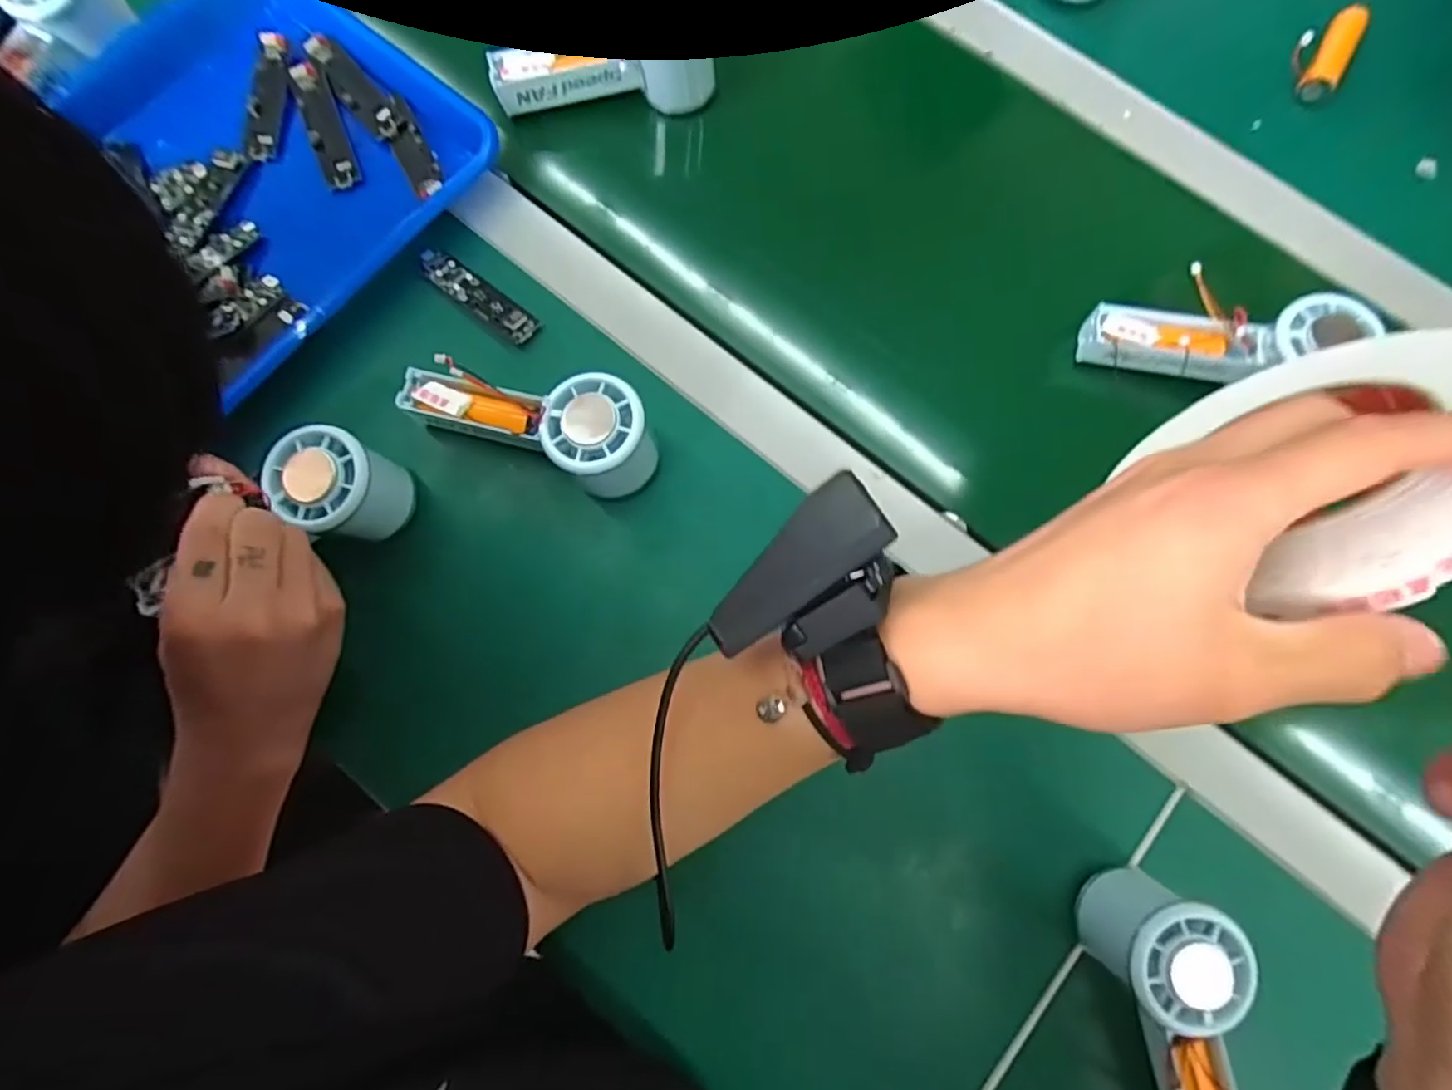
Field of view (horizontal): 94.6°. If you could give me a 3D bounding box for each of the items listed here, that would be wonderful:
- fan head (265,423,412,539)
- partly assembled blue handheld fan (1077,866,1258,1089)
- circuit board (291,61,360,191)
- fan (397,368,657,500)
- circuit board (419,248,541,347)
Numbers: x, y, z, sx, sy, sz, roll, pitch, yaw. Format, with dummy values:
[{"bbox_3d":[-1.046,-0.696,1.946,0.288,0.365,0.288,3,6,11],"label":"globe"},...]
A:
[{"bbox_3d":[-0.215,-0.031,0.382,0.061,0.060,0.052,28,80,8],"label":"fan head"},{"bbox_3d":[0.230,0.242,0.330,0.056,0.064,0.142,-21,77,-3],"label":"partly assembled blue handheld fan"},{"bbox_3d":[-0.275,-0.286,0.456,0.020,0.005,0.097,-23,77,-3],"label":"circuit board"},{"bbox_3d":[-0.116,-0.075,0.391,0.153,0.052,0.057,19,78,6],"label":"fan"},{"bbox_3d":[-0.162,-0.163,0.437,0.091,0.010,0.022,36,81,9],"label":"circuit board"}]

